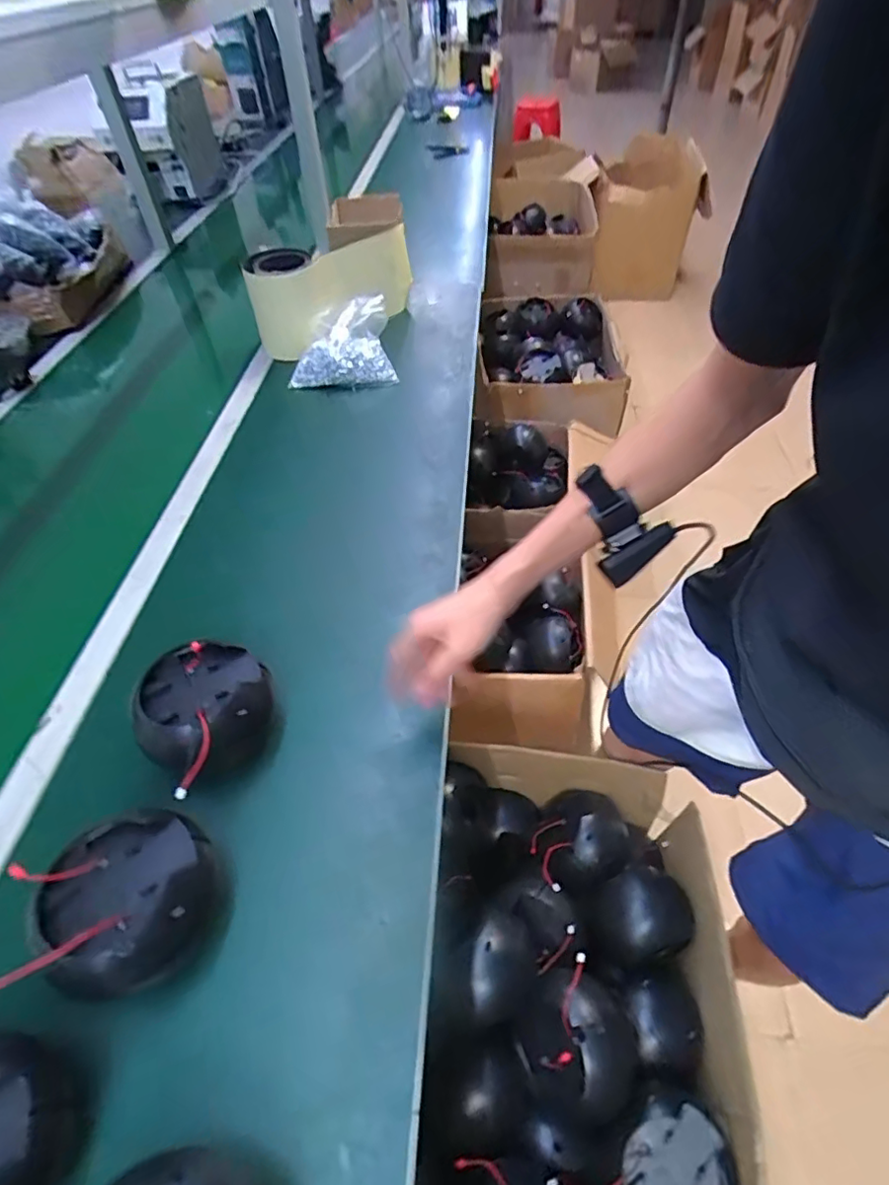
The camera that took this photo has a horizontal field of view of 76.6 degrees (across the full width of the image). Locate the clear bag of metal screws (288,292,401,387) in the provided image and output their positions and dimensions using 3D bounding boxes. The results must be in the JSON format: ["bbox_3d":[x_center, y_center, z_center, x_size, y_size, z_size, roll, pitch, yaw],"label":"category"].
[{"bbox_3d":[-0.194,-0.463,1.065,0.183,0.129,0.159,-7,50,-2],"label":"clear bag of metal screws"}]

